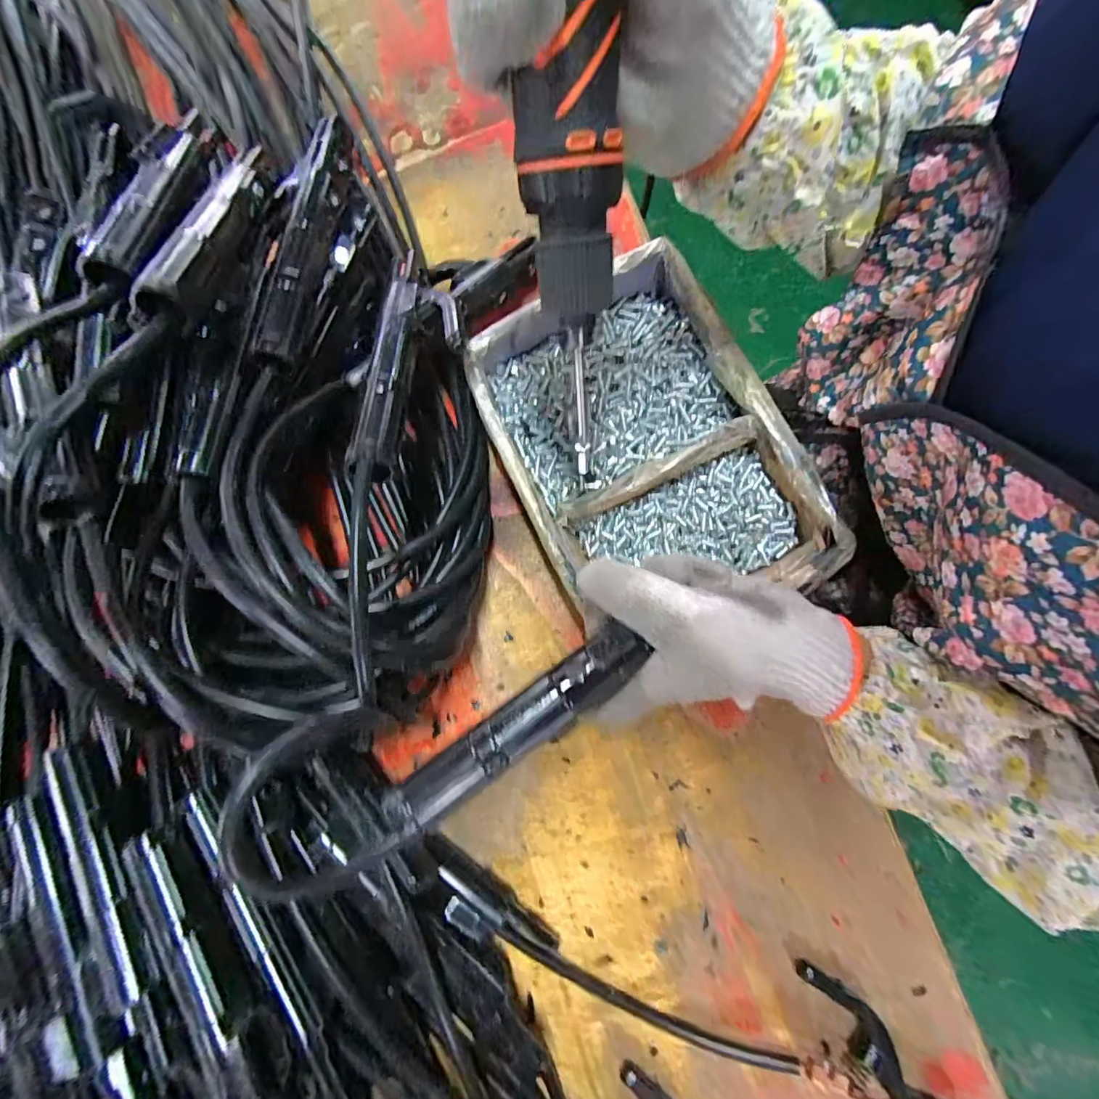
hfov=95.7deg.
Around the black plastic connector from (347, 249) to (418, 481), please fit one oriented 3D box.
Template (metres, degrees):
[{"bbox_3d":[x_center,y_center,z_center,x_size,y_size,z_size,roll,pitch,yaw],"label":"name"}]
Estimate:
[{"bbox_3d":[-0.103,-0.128,0.322,0.022,0.019,0.192,-1,60,-1],"label":"black plastic connector"}]

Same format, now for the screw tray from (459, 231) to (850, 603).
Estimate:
[{"bbox_3d":[0.062,-0.070,0.344,0.169,0.059,0.243,-27,81,2],"label":"screw tray"}]

